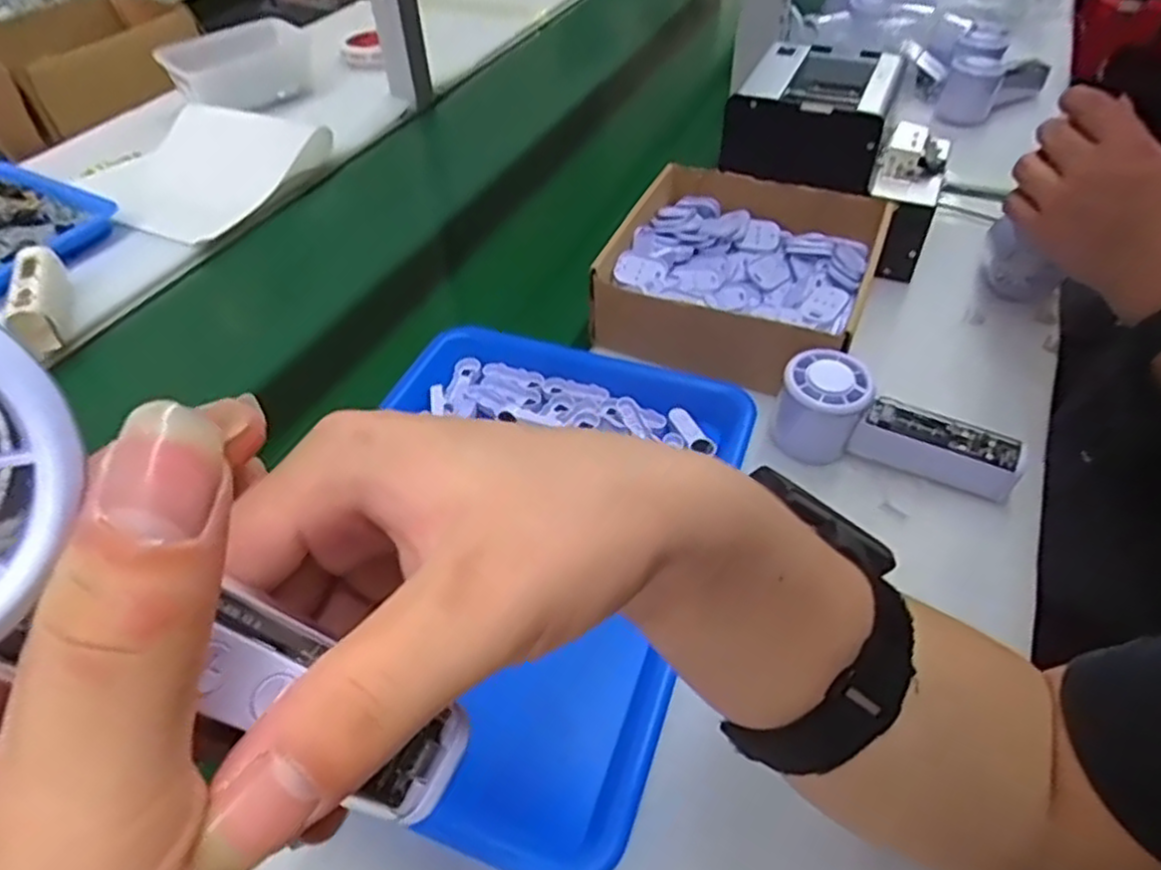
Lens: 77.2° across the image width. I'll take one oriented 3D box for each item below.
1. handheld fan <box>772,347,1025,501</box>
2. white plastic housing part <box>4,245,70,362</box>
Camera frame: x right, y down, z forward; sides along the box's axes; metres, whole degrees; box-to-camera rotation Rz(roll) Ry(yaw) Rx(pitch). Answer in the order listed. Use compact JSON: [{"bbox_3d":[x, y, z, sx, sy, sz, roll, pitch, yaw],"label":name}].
[{"bbox_3d":[0.203,0.001,0.477,0.149,0.064,0.048,23,52,22],"label":"handheld fan"},{"bbox_3d":[-0.462,-0.117,0.622,0.041,0.042,0.112,-22,50,-17],"label":"white plastic housing part"}]

